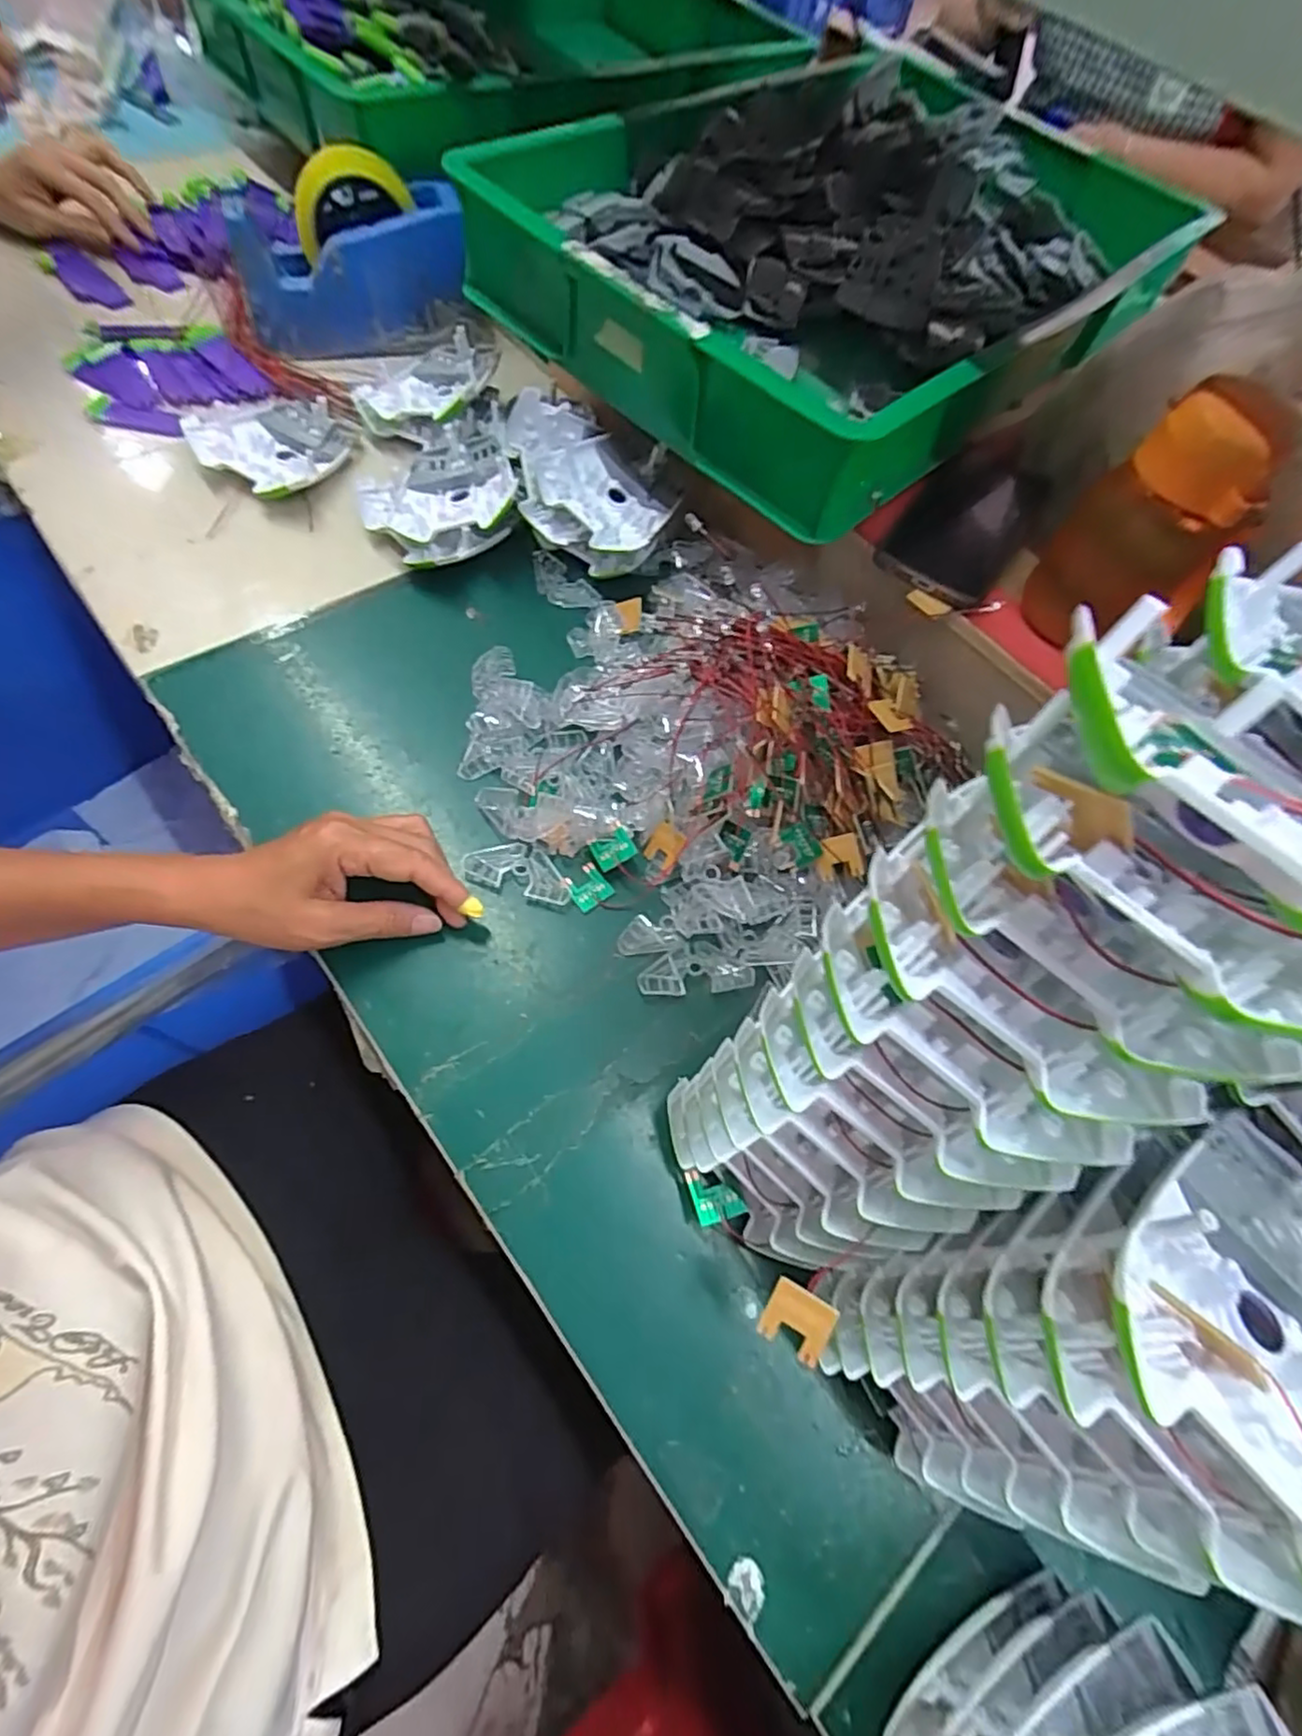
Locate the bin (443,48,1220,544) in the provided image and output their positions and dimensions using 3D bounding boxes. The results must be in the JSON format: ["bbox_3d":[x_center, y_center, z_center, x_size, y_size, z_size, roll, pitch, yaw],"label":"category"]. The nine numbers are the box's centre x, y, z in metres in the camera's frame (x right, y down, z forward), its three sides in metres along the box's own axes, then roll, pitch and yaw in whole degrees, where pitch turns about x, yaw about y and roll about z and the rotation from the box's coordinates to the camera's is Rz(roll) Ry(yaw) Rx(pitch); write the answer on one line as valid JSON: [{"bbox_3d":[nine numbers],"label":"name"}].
[{"bbox_3d":[0.179,-0.505,0.536,0.363,0.095,0.562,44,67,13],"label":"bin"}]

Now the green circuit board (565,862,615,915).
[{"bbox_3d":[-0.039,0.012,0.416,0.024,0.004,0.026,-35,74,-21],"label":"green circuit board"}]

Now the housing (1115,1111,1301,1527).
[{"bbox_3d":[0.186,0.135,0.191,0.104,0.031,0.098,-21,61,-28],"label":"housing"}]

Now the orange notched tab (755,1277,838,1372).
[{"bbox_3d":[0.058,0.181,0.267,0.026,0.004,0.026,27,98,11],"label":"orange notched tab"}]

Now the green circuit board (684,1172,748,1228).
[{"bbox_3d":[0.032,0.161,0.333,0.023,0.004,0.025,-20,62,-1],"label":"green circuit board"}]

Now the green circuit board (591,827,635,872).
[{"bbox_3d":[-0.023,-0.012,0.419,0.025,0.008,0.023,-30,65,4],"label":"green circuit board"}]

